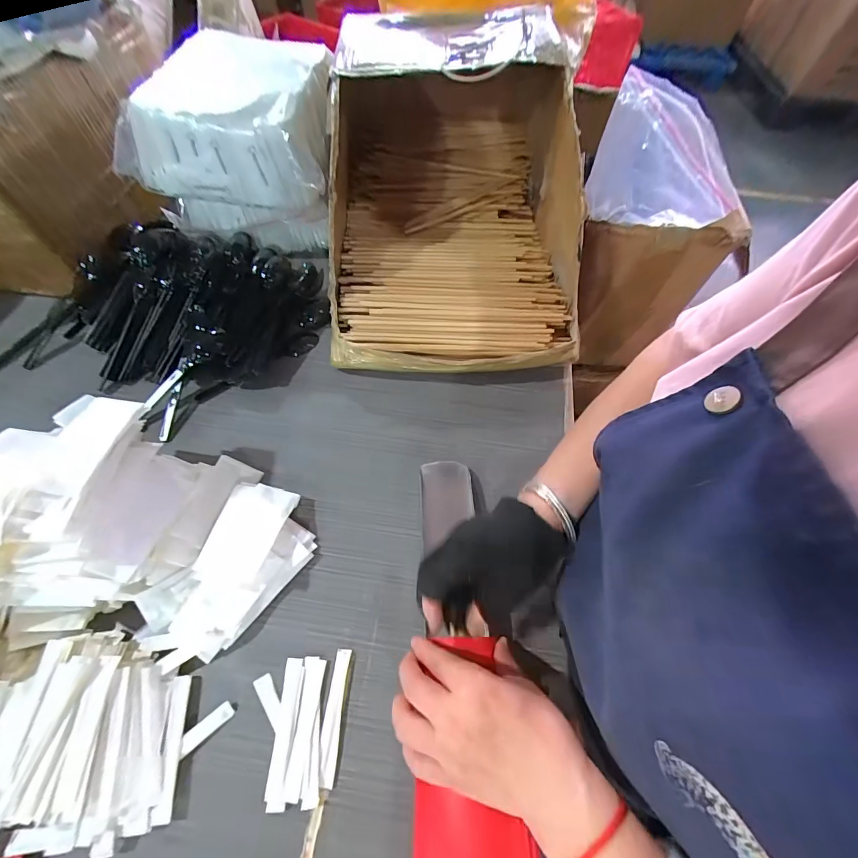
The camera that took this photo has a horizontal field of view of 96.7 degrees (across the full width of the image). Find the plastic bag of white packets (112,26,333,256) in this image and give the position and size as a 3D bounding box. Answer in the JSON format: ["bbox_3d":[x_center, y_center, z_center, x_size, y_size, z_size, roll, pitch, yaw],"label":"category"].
[{"bbox_3d":[-0.269,-0.430,0.582,0.242,0.178,0.303,0,60,-3],"label":"plastic bag of white packets"}]

